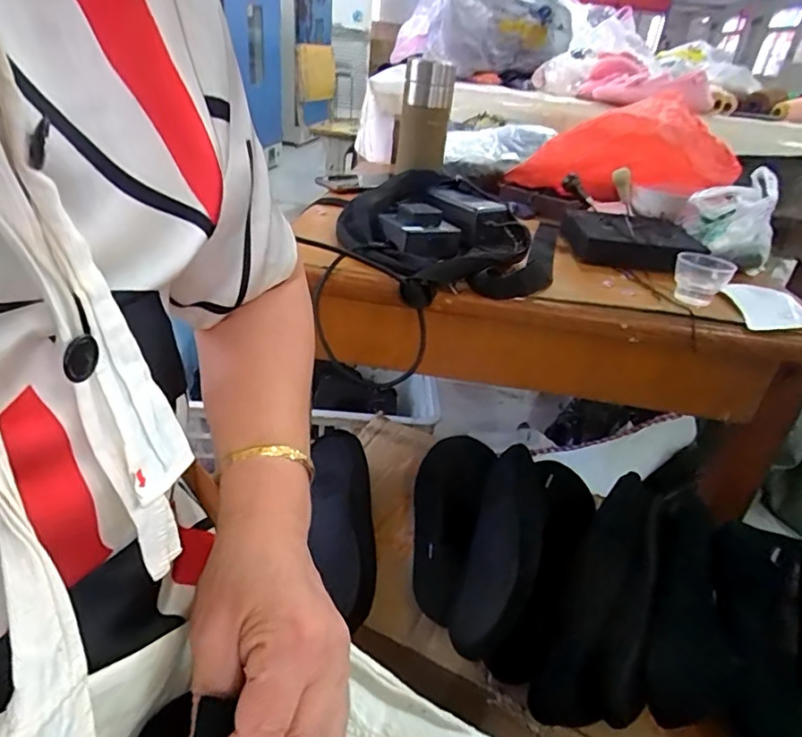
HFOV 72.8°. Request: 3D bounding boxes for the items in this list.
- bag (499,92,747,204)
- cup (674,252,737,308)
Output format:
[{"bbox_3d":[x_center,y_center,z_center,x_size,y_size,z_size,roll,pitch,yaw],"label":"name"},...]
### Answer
[{"bbox_3d":[0.345,-0.335,0.833,0.227,0.132,0.224,-3,32,-15],"label":"bag"},{"bbox_3d":[0.319,-0.095,0.578,0.055,0.047,0.048,23,35,26],"label":"cup"}]

